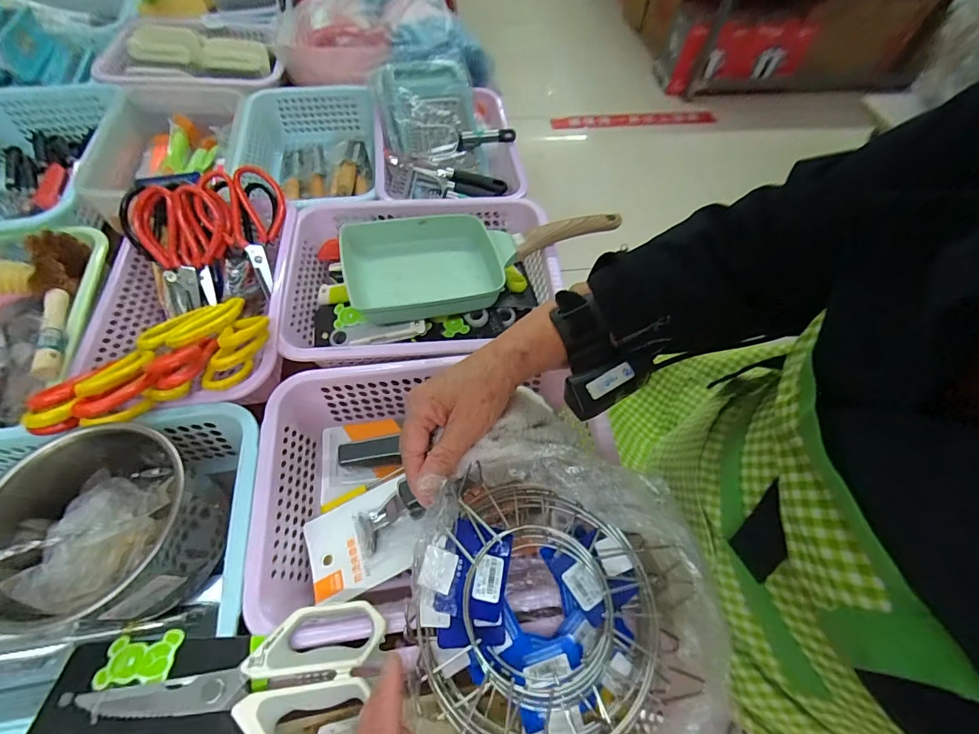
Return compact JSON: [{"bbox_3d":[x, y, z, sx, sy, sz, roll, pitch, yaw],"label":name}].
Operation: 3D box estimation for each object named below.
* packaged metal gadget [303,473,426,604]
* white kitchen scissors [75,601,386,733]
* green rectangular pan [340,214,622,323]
[{"bbox_3d":[-0.120,0.157,0.410,0.119,0.030,0.089,-32,54,0],"label":"packaged metal gadget"},{"bbox_3d":[-0.183,0.227,0.313,0.200,0.022,0.090,-2,60,-5],"label":"white kitchen scissors"},{"bbox_3d":[-0.009,-0.149,0.556,0.347,0.057,0.154,-16,62,-13],"label":"green rectangular pan"}]

